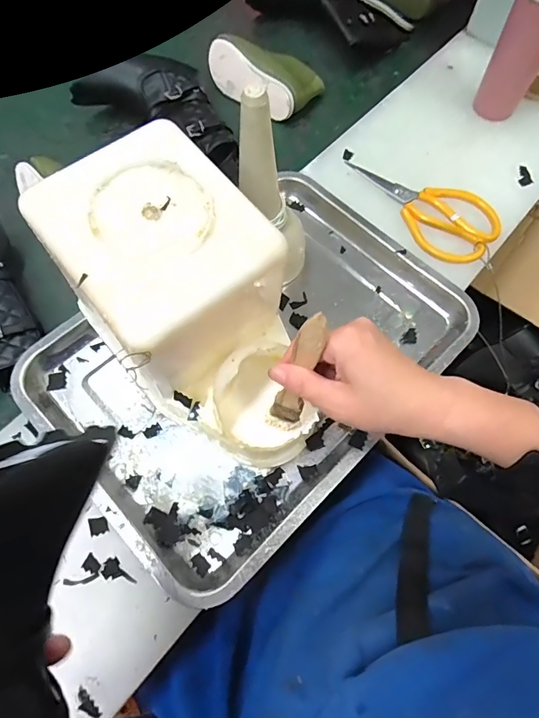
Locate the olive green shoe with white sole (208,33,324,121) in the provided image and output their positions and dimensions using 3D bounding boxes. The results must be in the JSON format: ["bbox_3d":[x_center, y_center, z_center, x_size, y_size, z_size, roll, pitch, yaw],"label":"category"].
[{"bbox_3d":[-0.015,-0.422,0.646,0.177,0.056,0.092,31,70,11],"label":"olive green shoe with white sole"}]

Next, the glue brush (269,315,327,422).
[{"bbox_3d":[0.021,0.011,0.306,0.021,0.121,0.007,29,55,10],"label":"glue brush"}]

